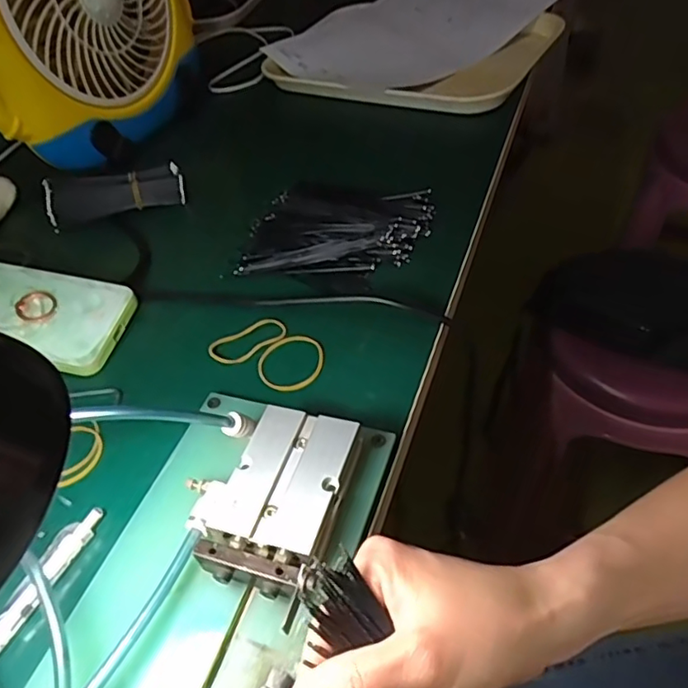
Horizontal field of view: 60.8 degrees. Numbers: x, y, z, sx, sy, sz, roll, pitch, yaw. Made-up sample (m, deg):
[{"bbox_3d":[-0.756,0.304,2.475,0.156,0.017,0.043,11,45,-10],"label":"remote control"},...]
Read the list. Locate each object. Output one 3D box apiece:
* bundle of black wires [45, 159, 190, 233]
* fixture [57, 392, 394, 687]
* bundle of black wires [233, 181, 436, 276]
[{"bbox_3d":[-0.205,-0.138,0.532,0.117,0.026,0.046,-14,47,-5],"label":"bundle of black wires"},{"bbox_3d":[-0.073,0.135,0.253,0.114,0.038,0.263,10,50,17],"label":"fixture"},{"bbox_3d":[-0.005,-0.093,0.462,0.141,0.018,0.092,4,48,12],"label":"bundle of black wires"}]

